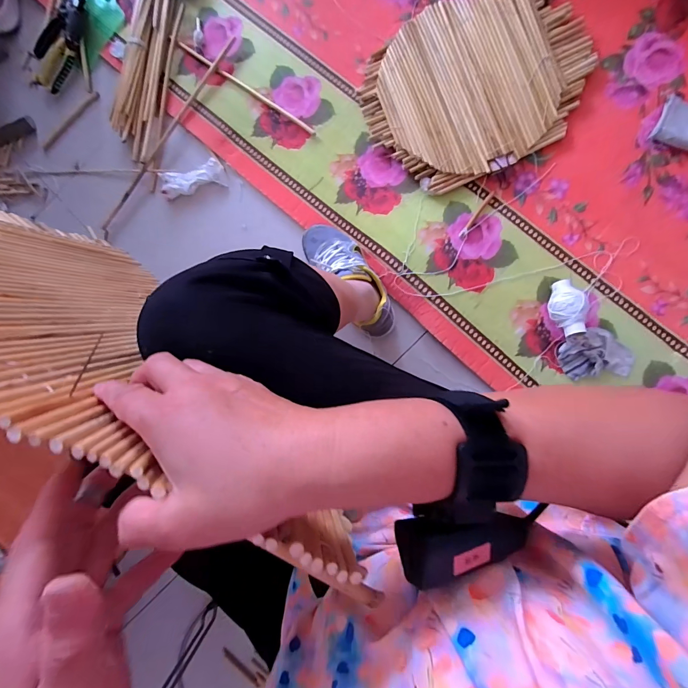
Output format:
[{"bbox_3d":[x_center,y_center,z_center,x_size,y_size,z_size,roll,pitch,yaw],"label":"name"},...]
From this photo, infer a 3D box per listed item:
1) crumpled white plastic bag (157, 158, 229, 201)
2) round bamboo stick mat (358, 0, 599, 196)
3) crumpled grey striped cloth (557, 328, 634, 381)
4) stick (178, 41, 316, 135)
[{"bbox_3d":[-0.331,-0.358,0.772,0.143,0.021,0.063,-9,87,7],"label":"crumpled white plastic bag"},{"bbox_3d":[0.254,-0.505,0.692,0.422,0.026,0.340,-20,85,6],"label":"round bamboo stick mat"},{"bbox_3d":[0.466,0.018,0.659,0.126,0.016,0.089,-7,87,7],"label":"crumpled grey striped cloth"},{"bbox_3d":[-0.209,-0.546,0.756,0.364,0.011,0.011,36,93,7],"label":"stick"}]

